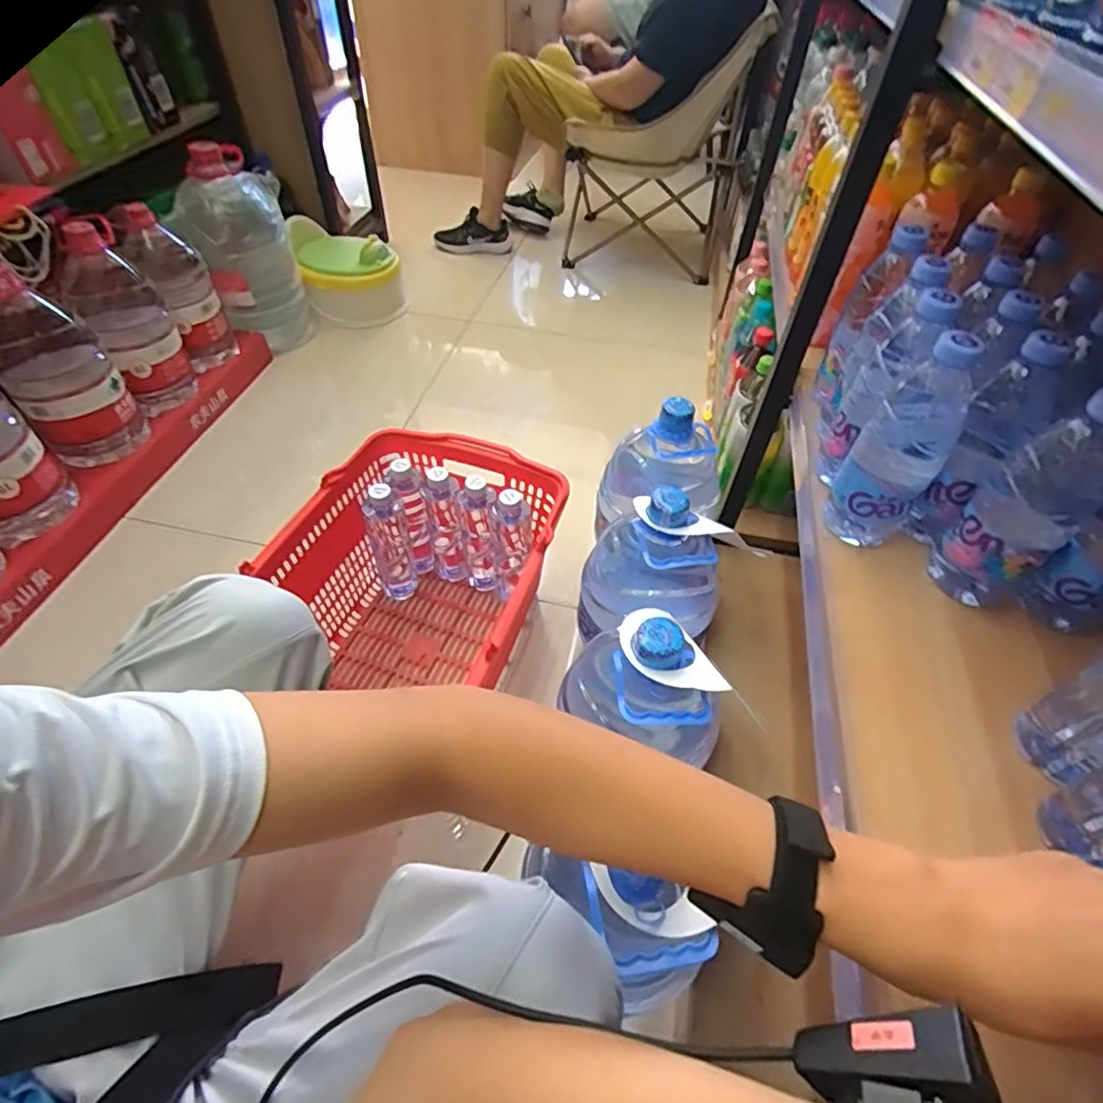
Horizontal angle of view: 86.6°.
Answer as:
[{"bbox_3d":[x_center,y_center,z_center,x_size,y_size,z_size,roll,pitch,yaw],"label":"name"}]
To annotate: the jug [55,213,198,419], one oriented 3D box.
[{"bbox_3d":[-0.751,-0.415,1.027,0.138,0.327,0.149,-28,56,-25],"label":"jug"}]

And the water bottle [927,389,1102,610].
[{"bbox_3d":[0.380,-0.035,0.467,0.058,0.197,0.068,-33,58,-27],"label":"water bottle"}]

